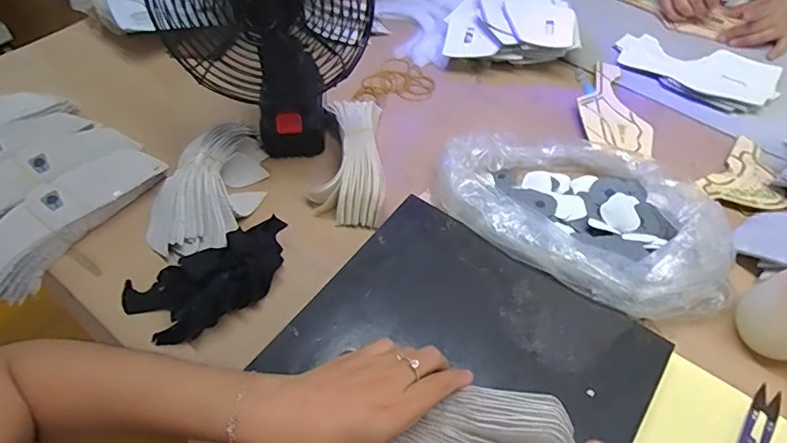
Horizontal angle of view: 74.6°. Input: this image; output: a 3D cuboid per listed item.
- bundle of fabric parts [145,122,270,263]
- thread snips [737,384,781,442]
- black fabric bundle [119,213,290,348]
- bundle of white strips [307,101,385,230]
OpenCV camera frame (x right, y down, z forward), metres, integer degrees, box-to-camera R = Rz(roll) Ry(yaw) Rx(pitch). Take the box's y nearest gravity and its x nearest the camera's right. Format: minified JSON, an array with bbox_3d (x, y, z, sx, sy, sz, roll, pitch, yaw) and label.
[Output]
[{"bbox_3d":[-0.211,-0.045,0.593,0.109,0.052,0.189,15,55,11],"label":"bundle of fabric parts"},{"bbox_3d":[0.310,0.181,0.440,0.022,0.004,0.099,34,60,23],"label":"thread snips"},{"bbox_3d":[-0.180,0.055,0.517,0.175,0.045,0.099,-26,57,-18],"label":"black fabric bundle"},{"bbox_3d":[-0.056,-0.078,0.617,0.086,0.046,0.181,-3,53,-1],"label":"bundle of white strips"}]

